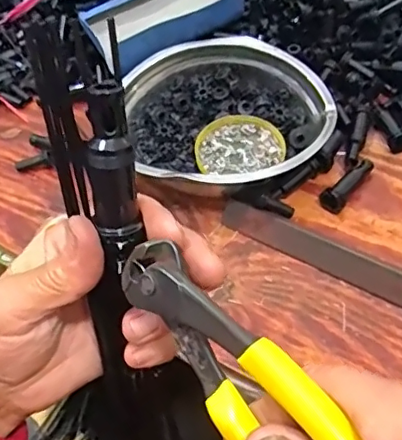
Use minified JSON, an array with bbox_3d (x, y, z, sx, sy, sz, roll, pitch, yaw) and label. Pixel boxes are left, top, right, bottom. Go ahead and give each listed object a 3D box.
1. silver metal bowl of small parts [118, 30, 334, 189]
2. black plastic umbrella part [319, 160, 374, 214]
[{"bbox_3d":[0.022,-0.094,0.550,0.182,0.066,0.190,-3,53,4],"label":"silver metal bowl of small parts"},{"bbox_3d":[0.140,-0.035,0.524,0.019,0.026,0.071,35,64,27],"label":"black plastic umbrella part"}]

